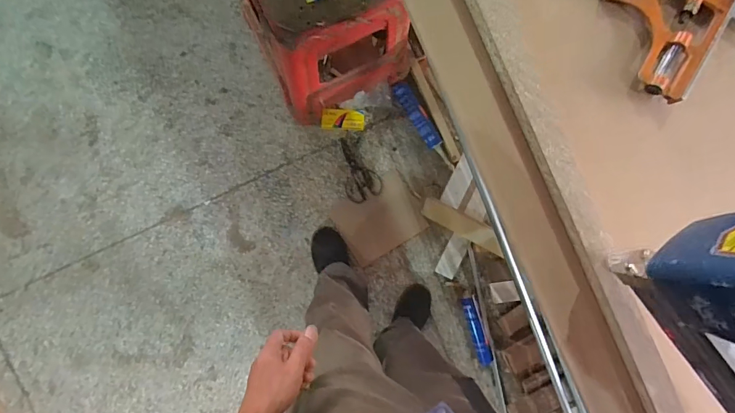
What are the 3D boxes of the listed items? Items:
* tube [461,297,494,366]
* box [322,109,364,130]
[{"bbox_3d":[0.342,0.391,1.251,0.050,0.036,0.223,-20,94,-2],"label":"tube"},{"bbox_3d":[-0.075,-0.265,1.216,0.127,0.021,0.060,2,93,-4],"label":"box"}]

